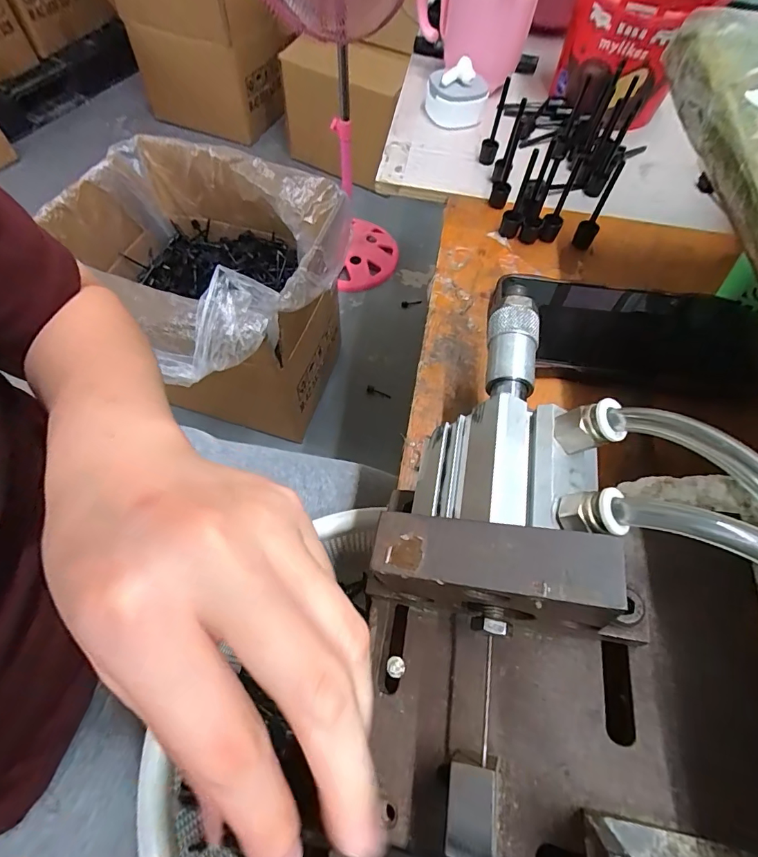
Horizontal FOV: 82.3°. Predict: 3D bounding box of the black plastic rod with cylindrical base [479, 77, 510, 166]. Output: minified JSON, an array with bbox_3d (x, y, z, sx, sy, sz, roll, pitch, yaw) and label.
[{"bbox_3d":[0.098,-0.255,0.369,0.014,0.058,0.013,15,63,5],"label":"black plastic rod with cylindrical base"}]

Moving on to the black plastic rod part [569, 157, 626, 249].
[{"bbox_3d":[0.158,-0.157,0.312,0.014,0.061,0.013,33,66,14],"label":"black plastic rod part"}]

